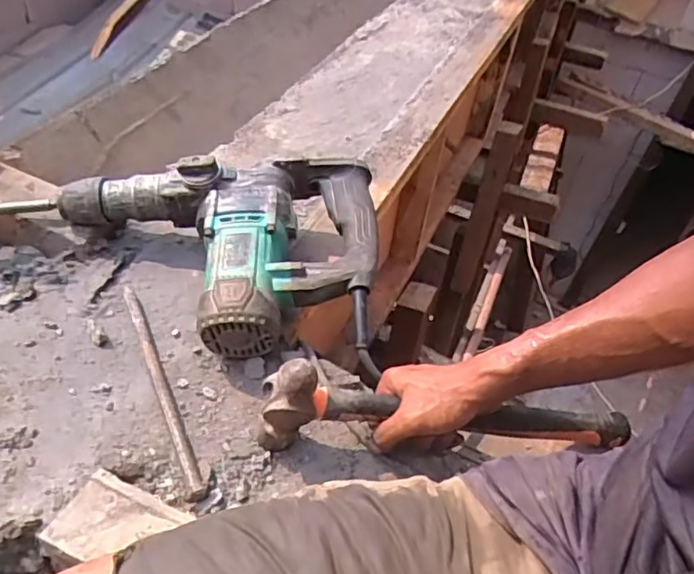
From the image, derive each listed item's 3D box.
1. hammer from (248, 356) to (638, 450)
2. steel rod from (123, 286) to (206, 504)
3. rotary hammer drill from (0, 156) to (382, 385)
[{"bbox_3d":[0.101,0.122,0.561,0.355,0.107,0.026,7,43,-14],"label":"hammer"},{"bbox_3d":[-0.187,0.092,0.600,0.015,0.019,0.265,-15,49,-22],"label":"steel rod"},{"bbox_3d":[-0.222,-0.035,0.650,0.501,0.115,0.231,3,44,-5],"label":"rotary hammer drill"}]

